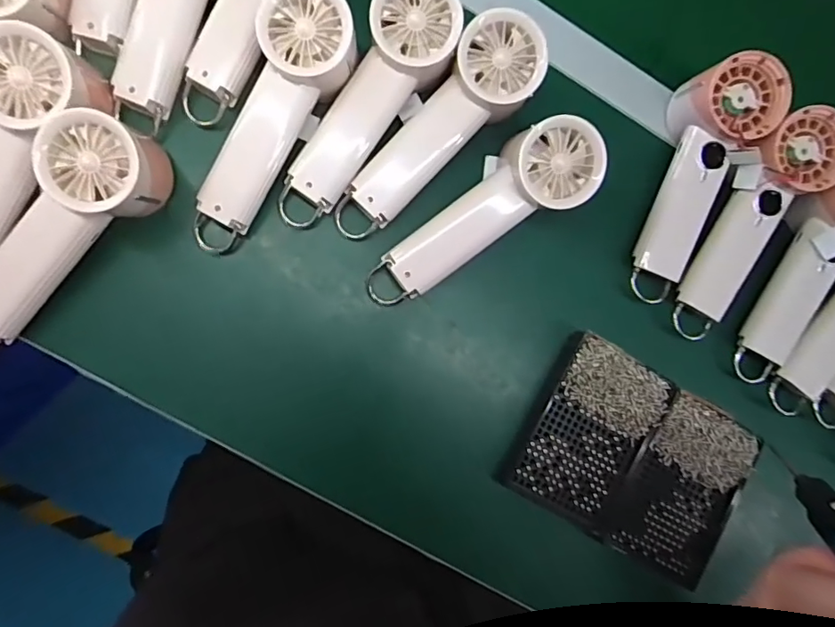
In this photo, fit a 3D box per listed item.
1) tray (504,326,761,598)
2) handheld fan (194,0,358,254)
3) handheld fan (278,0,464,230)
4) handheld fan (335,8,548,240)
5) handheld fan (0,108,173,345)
[{"bbox_3d":[0.179,0.120,0.416,0.185,0.024,0.138,29,86,-5],"label":"tray"},{"bbox_3d":[-0.105,-0.131,0.364,0.058,0.036,0.190,28,101,-5],"label":"handheld fan"},{"bbox_3d":[-0.039,-0.148,0.376,0.063,0.042,0.195,36,101,-5],"label":"handheld fan"},{"bbox_3d":[0.014,-0.131,0.381,0.060,0.048,0.195,44,99,-4],"label":"handheld fan"},{"bbox_3d":[-0.249,-0.053,0.348,0.060,0.075,0.183,44,85,-4],"label":"handheld fan"}]

